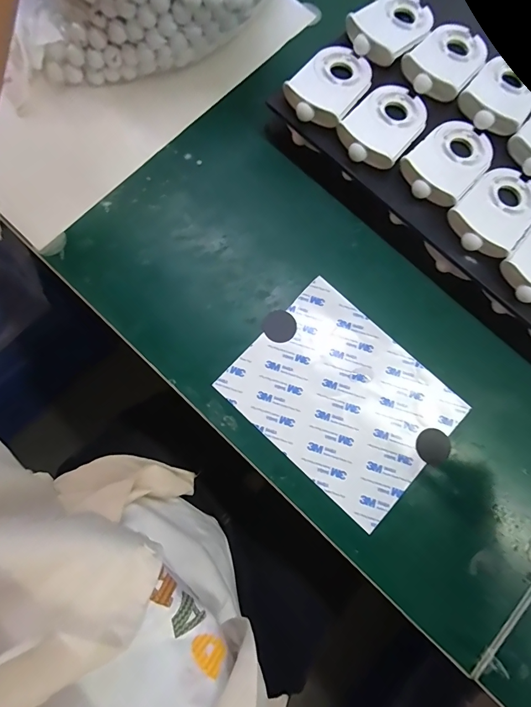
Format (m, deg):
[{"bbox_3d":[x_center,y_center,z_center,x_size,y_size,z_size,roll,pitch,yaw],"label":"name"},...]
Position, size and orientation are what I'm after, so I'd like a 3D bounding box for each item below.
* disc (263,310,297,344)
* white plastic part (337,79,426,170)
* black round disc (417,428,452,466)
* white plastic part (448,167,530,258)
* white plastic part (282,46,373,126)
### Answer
[{"bbox_3d":[0.013,-0.024,0.332,0.029,0.004,0.029,0,77,-2],"label":"disc"},{"bbox_3d":[0.107,-0.204,0.332,0.059,0.012,0.094,42,80,7],"label":"white plastic part"},{"bbox_3d":[0.141,0.078,0.314,0.028,0.004,0.028,0,77,-2],"label":"black round disc"},{"bbox_3d":[0.196,-0.121,0.315,0.057,0.010,0.089,41,80,7],"label":"white plastic part"},{"bbox_3d":[0.058,-0.239,0.330,0.057,0.014,0.086,33,79,6],"label":"white plastic part"}]

